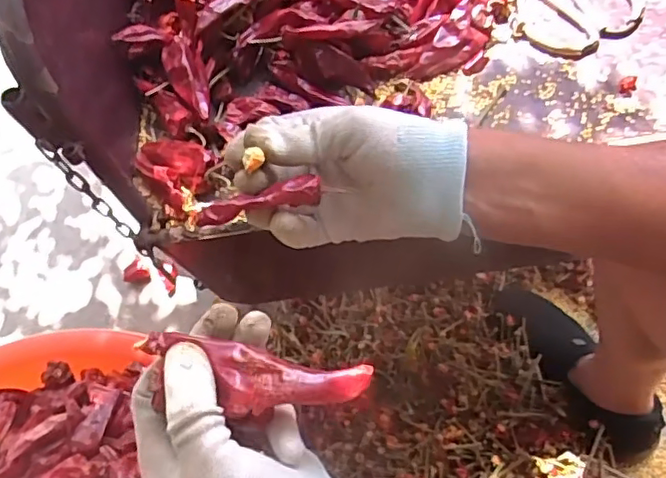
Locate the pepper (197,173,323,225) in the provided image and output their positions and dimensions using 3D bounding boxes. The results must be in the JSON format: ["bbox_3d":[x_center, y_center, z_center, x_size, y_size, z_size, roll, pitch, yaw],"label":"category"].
[{"bbox_3d":[-0.041,-0.021,0.319,0.065,0.009,0.011,-16,60,-3],"label":"pepper"}]

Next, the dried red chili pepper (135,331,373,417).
[{"bbox_3d":[-0.039,0.067,0.283,0.109,0.014,0.030,11,61,1],"label":"dried red chili pepper"}]

